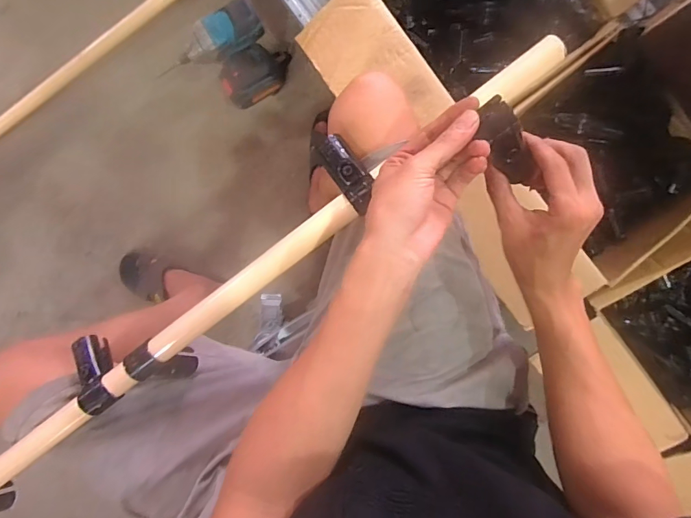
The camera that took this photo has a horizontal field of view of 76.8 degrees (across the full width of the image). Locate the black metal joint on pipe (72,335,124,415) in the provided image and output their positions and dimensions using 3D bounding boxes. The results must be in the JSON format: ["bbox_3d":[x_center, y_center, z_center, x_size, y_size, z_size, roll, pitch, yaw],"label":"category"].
[{"bbox_3d":[-0.266,0.117,0.467,0.033,0.050,0.085,-32,55,7],"label":"black metal joint on pipe"}]

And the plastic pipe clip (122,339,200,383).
[{"bbox_3d":[-0.194,0.111,0.475,0.040,0.087,0.022,-47,62,8],"label":"plastic pipe clip"}]

